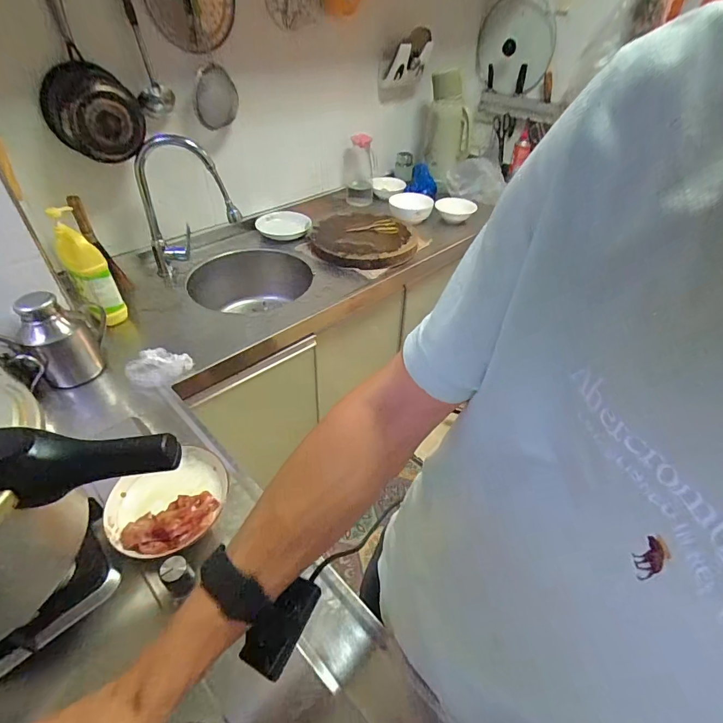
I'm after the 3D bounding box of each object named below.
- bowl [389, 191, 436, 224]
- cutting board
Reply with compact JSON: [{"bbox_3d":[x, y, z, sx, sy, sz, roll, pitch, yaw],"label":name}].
[{"bbox_3d":[0.182,-0.560,1.495,0.157,0.066,0.158,1,42,-1],"label":"bowl"},{"bbox_3d":[0.008,-0.403,1.366,0.351,0.070,0.343,-3,42,-5],"label":"cutting board"}]

